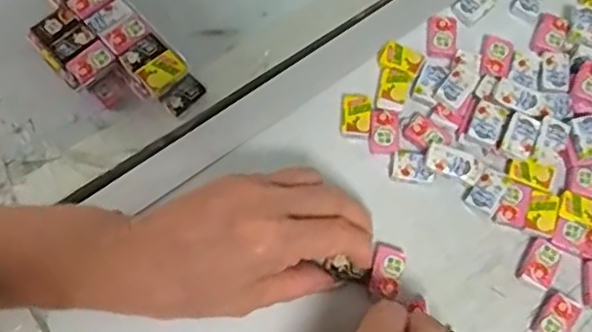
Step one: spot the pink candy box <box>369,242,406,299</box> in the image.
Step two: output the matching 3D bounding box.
[{"bbox_3d":[0.051,0.058,0.341,0.017,0.006,0.030,15,73,5],"label":"pink candy box"}]

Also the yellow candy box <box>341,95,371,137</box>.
[{"bbox_3d":[0.036,-0.031,0.370,0.017,0.007,0.026,3,72,1],"label":"yellow candy box"}]

